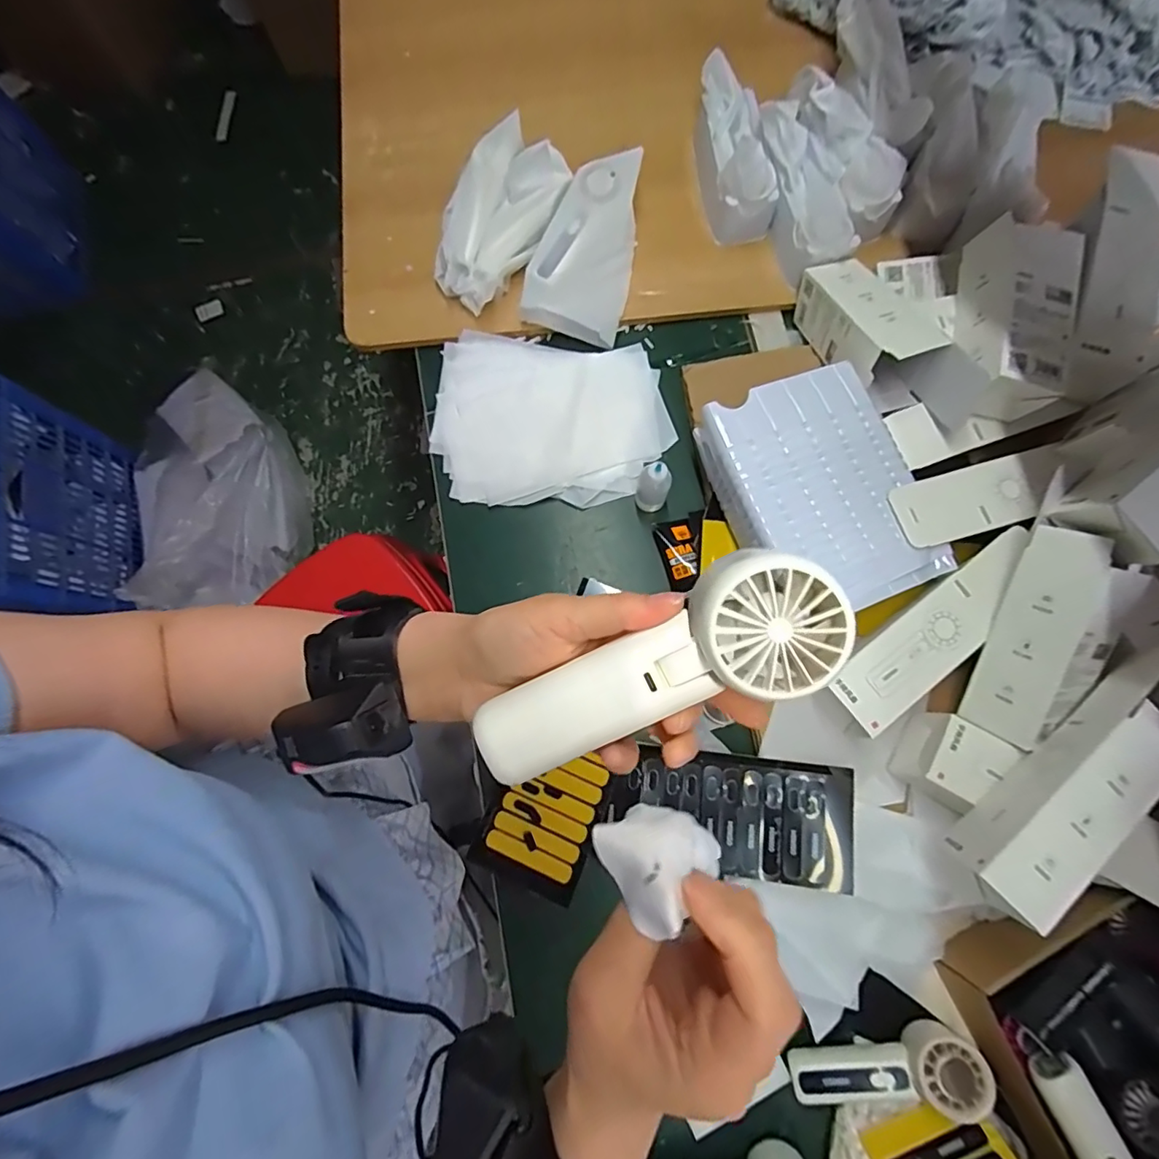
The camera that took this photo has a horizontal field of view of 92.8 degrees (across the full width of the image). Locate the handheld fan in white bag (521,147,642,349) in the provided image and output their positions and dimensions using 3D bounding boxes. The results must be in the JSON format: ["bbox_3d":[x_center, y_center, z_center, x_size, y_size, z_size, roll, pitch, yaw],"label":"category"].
[{"bbox_3d":[0.005,-0.393,0.653,0.118,0.065,0.205,11,79,3],"label":"handheld fan in white bag"}]

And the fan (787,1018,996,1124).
[{"bbox_3d":[0.274,0.441,0.497,0.160,0.054,0.054,-15,78,12],"label":"fan"}]

